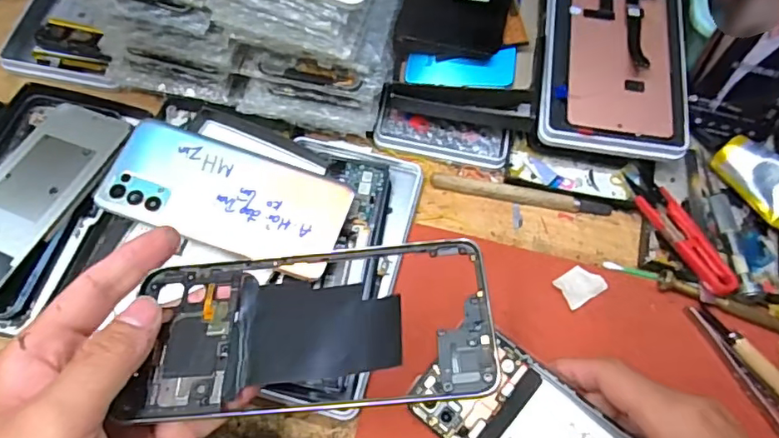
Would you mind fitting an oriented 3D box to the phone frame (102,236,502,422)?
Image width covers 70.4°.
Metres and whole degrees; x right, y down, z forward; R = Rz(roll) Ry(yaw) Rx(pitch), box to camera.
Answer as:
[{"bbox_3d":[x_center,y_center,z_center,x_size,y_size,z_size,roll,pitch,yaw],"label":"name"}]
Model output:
[{"bbox_3d":[-0.033,0.046,0.238,0.151,0.009,0.073,-6,53,6],"label":"phone frame"}]

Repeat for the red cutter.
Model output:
[{"bbox_3d":[0.200,0.008,0.384,0.025,0.019,0.099,-22,70,-11],"label":"red cutter"}]

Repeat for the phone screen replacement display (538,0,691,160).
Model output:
[{"bbox_3d":[0.169,-0.133,0.416,0.101,0.013,0.183,8,68,4],"label":"phone screen replacement display"}]

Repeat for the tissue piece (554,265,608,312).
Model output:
[{"bbox_3d":[0.128,0.044,0.371,0.030,0.005,0.023,-28,71,-13],"label":"tissue piece"}]

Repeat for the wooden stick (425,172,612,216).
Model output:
[{"bbox_3d":[0.097,-0.019,0.408,0.131,0.009,0.014,11,67,2],"label":"wooden stick"}]

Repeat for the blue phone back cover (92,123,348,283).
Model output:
[{"bbox_3d":[-0.106,-0.016,0.360,0.155,0.004,0.071,19,68,3],"label":"blue phone back cover"}]

